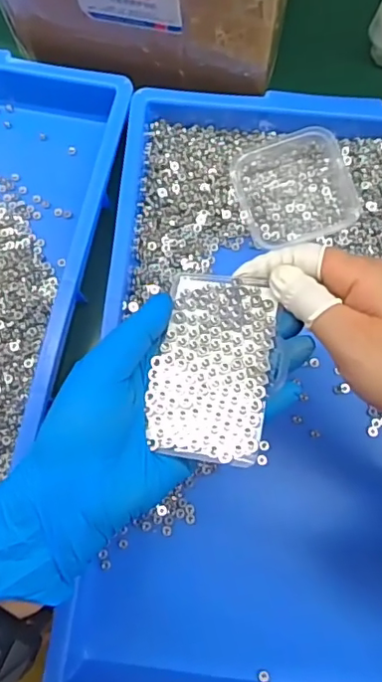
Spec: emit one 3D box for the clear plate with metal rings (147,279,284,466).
[{"bbox_3d":[0.010,0.011,0.278,0.057,0.004,0.094,4,69,16],"label":"clear plate with metal rings"}]

